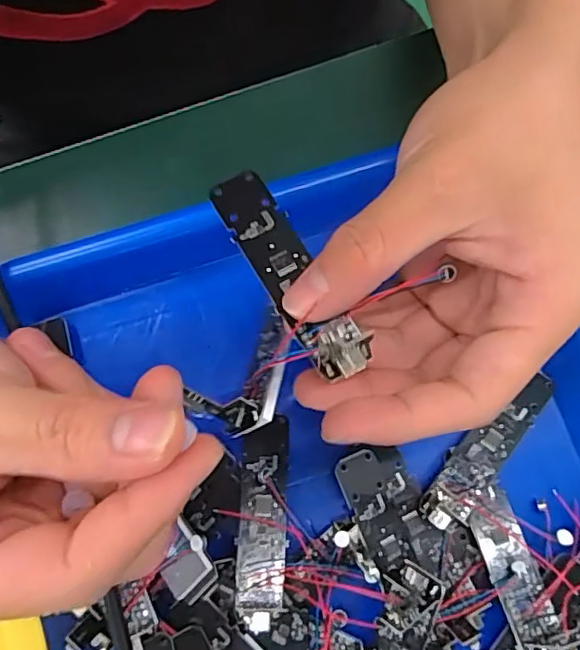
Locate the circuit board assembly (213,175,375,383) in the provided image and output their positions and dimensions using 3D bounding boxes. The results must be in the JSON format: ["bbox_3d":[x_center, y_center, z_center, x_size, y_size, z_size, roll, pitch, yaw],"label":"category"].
[{"bbox_3d":[-0.002,-0.018,0.185,0.019,0.005,0.079,-28,67,-7],"label":"circuit board assembly"}]

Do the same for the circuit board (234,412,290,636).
[{"bbox_3d":[-0.011,0.076,0.227,0.019,0.008,0.076,1,80,0],"label":"circuit board"}]

